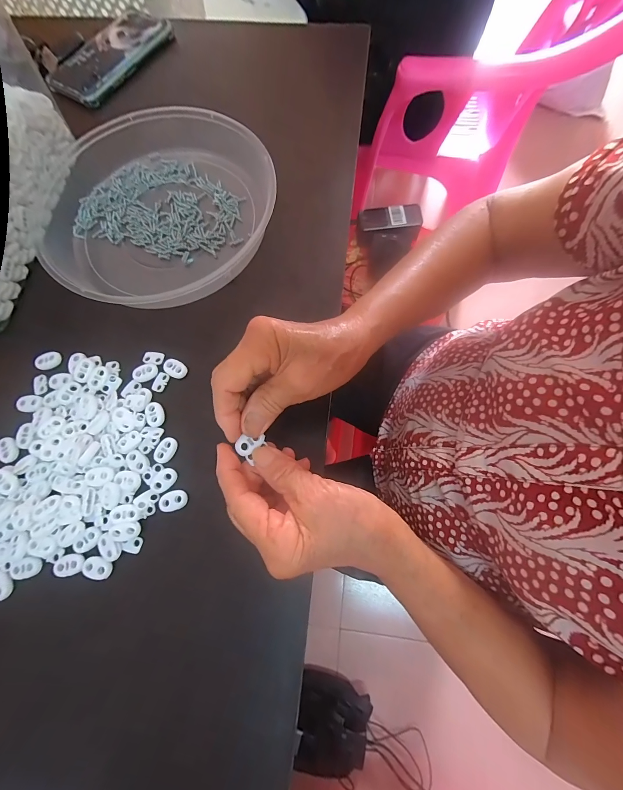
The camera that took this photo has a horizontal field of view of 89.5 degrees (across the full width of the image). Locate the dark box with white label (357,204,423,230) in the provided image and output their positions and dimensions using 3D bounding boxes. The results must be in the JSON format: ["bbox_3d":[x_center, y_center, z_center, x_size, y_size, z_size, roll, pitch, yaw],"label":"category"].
[{"bbox_3d":[0.164,-0.368,0.648,0.131,0.013,0.053,-5,73,0],"label":"dark box with white label"}]

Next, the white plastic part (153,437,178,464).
[{"bbox_3d":[-0.125,0.047,0.269,0.016,0.004,0.022,27,76,9],"label":"white plastic part"}]

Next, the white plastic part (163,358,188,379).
[{"bbox_3d":[-0.126,-0.024,0.290,0.022,0.004,0.015,27,76,9],"label":"white plastic part"}]

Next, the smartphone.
[{"bbox_3d":[-0.263,-0.443,0.409,0.089,0.013,0.163,33,78,7],"label":"smartphone"}]

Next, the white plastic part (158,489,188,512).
[{"bbox_3d":[-0.113,0.086,0.256,0.022,0.004,0.016,-25,74,-6],"label":"white plastic part"}]

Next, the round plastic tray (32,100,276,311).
[{"bbox_3d":[-0.167,-0.204,0.326,0.228,0.038,0.228,0,73,1],"label":"round plastic tray"}]

